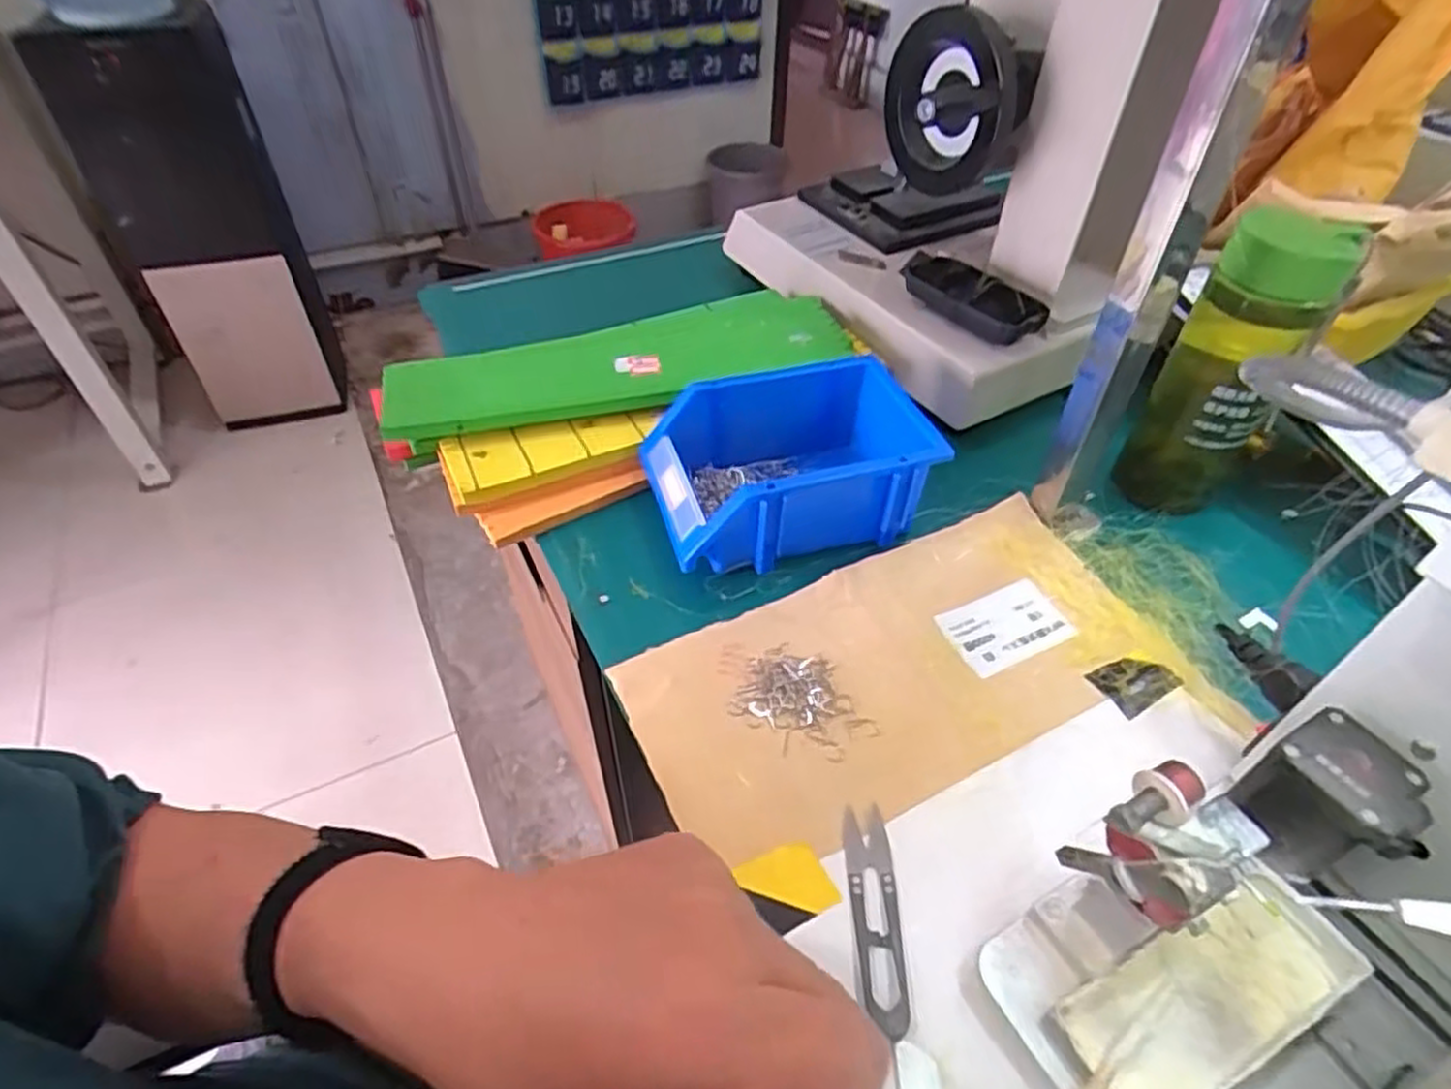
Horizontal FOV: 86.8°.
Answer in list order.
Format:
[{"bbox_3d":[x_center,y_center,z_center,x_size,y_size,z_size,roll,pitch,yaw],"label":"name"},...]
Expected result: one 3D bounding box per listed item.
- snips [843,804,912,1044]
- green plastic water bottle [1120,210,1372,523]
[{"bbox_3d":[0.070,0.171,0.356,0.023,0.004,0.100,1,43,1],"label":"snips"},{"bbox_3d":[0.333,-0.116,0.508,0.073,0.188,0.089,30,54,26],"label":"green plastic water bottle"}]

